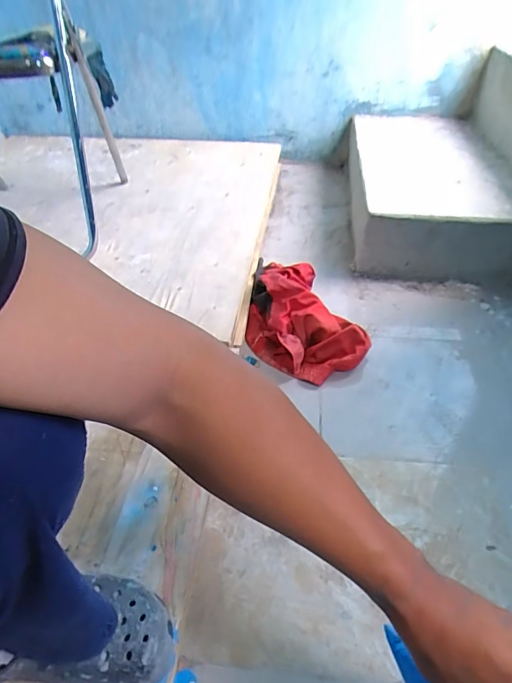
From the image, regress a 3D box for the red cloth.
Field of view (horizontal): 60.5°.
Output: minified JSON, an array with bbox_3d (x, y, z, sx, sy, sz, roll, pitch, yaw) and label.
[{"bbox_3d":[0.088,-0.056,1.001,0.231,0.116,0.317,-16,45,-14],"label":"red cloth"}]

